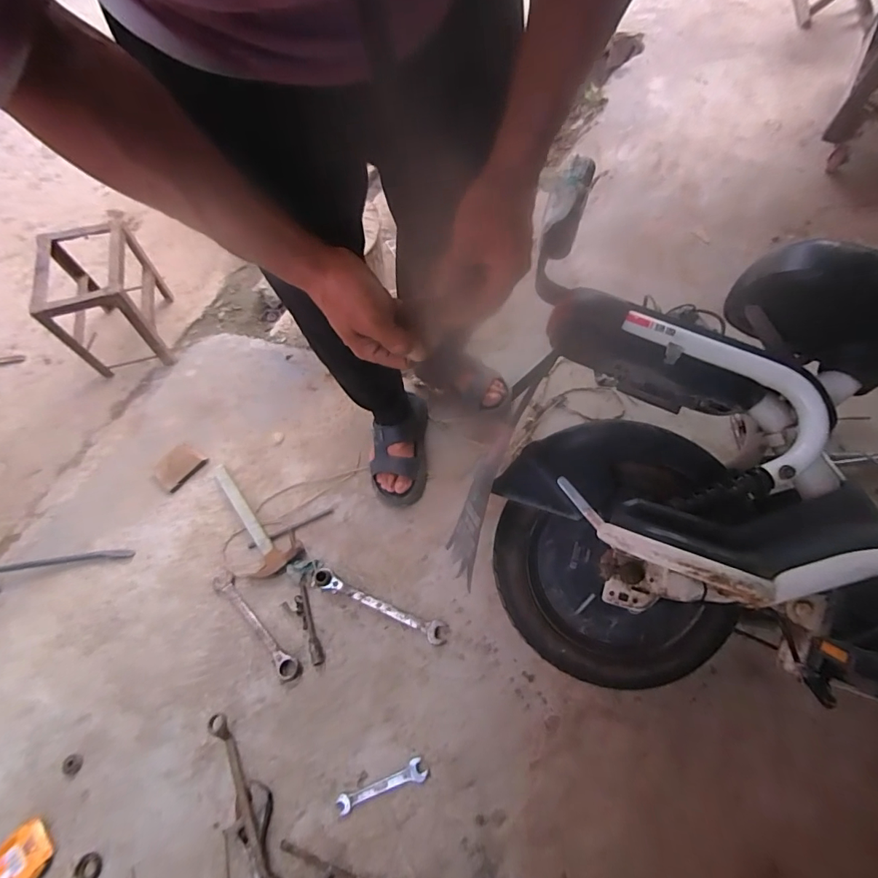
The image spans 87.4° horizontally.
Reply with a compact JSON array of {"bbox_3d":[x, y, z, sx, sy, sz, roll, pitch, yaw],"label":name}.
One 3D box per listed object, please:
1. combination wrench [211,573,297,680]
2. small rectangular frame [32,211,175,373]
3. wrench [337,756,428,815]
[{"bbox_3d":[-0.365,0.364,0.907,0.267,0.017,0.037,34,68,30],"label":"combination wrench"},{"bbox_3d":[-0.930,-0.393,1.298,0.228,0.303,0.321,-14,64,-7],"label":"small rectangular frame"},{"bbox_3d":[-0.094,0.563,0.747,0.147,0.014,0.031,-19,65,-9],"label":"wrench"}]

